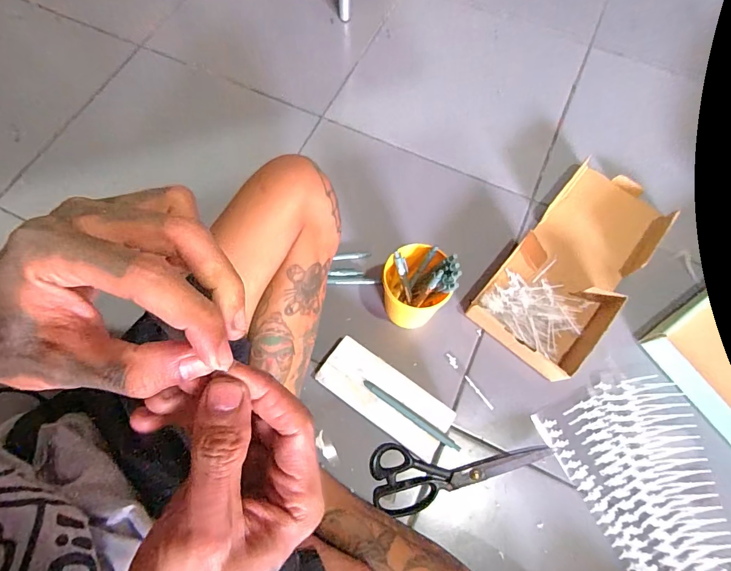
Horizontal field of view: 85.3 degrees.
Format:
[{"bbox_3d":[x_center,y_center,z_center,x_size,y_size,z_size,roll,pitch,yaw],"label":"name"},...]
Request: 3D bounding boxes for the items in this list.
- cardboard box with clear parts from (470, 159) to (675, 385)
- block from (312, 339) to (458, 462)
[{"bbox_3d":[0.325,-0.044,0.607,0.169,0.045,0.352,40,77,12],"label":"cardboard box with clear parts"},{"bbox_3d":[0.025,0.152,0.539,0.181,0.032,0.076,35,76,10],"label":"block"}]

